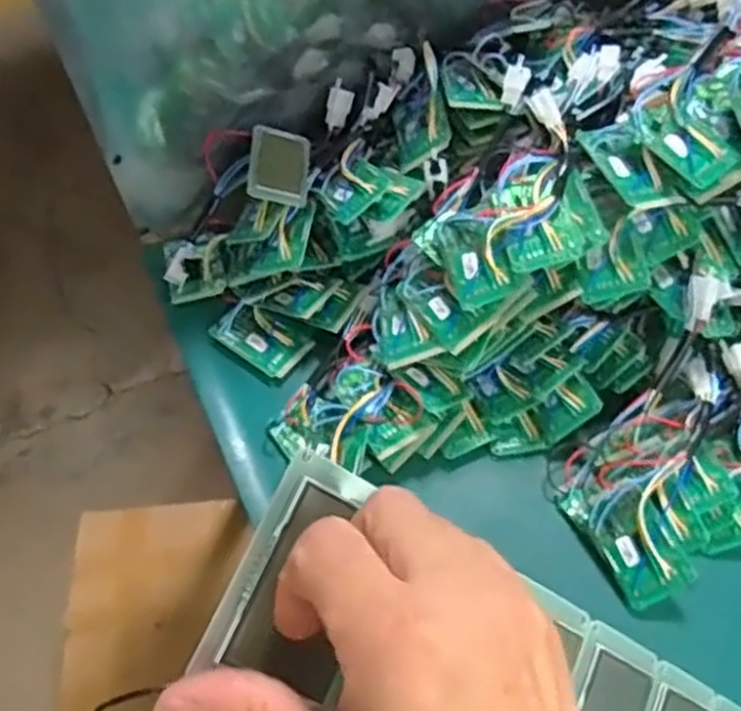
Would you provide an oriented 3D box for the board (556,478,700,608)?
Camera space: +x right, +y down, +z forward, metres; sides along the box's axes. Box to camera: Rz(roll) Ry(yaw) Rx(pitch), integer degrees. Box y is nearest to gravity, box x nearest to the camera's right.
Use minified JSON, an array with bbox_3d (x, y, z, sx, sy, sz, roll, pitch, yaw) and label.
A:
[{"bbox_3d":[0.184,0.129,0.551,0.057,0.021,0.091,-37,69,11],"label":"board"}]

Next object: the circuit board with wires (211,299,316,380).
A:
[{"bbox_3d":[-0.094,-0.017,0.659,0.080,0.015,0.046,32,64,20],"label":"circuit board with wires"}]

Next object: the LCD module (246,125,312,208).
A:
[{"bbox_3d":[-0.076,-0.159,0.649,0.049,0.006,0.068,11,69,-22],"label":"LCD module"}]

